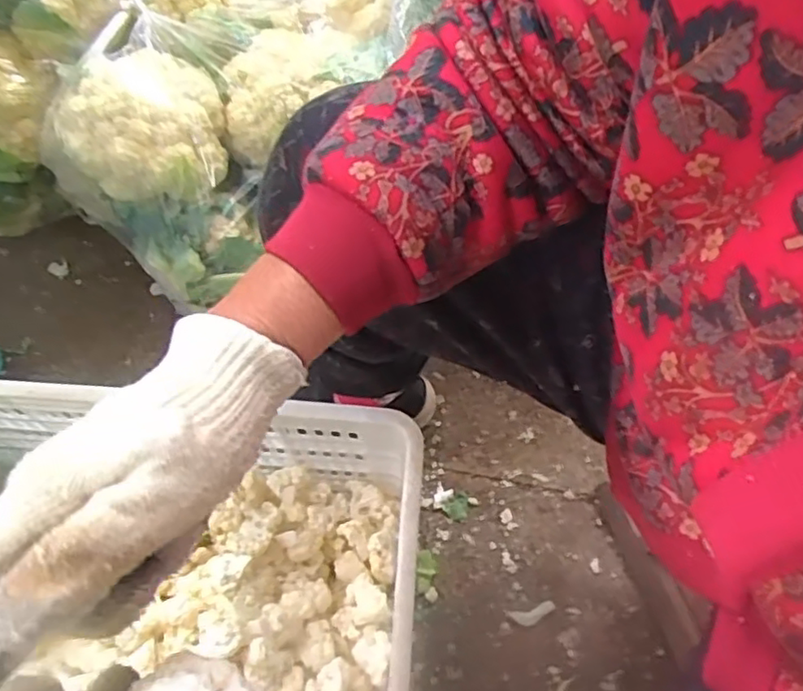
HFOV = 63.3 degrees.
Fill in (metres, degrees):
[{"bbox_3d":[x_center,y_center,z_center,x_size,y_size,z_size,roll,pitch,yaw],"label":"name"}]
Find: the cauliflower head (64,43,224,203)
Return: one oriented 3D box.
[{"bbox_3d":[-0.270,-0.237,0.689,0.148,0.105,0.132,-9,65,-4],"label":"cauliflower head"}]

